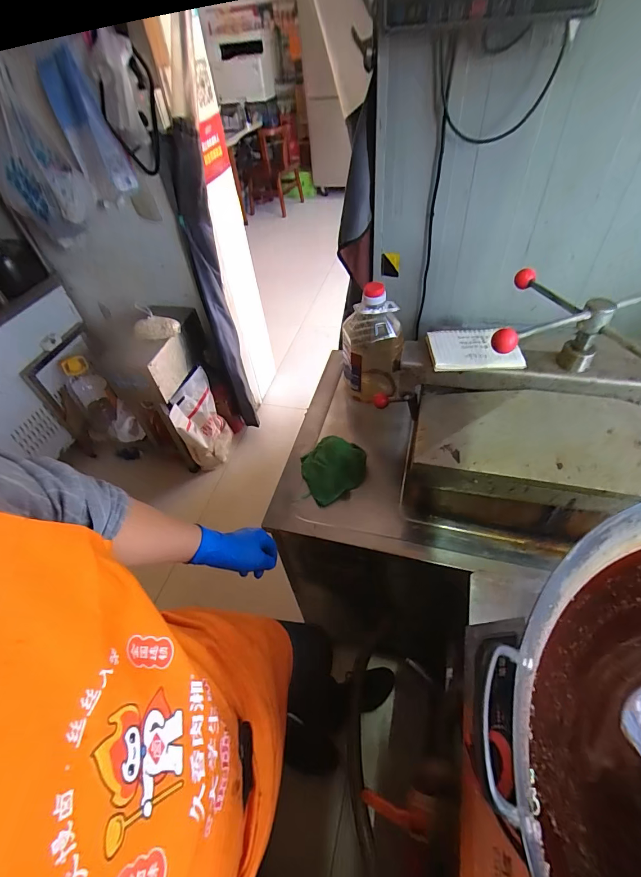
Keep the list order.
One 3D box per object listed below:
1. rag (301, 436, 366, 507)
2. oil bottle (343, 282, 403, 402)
[{"bbox_3d":[0.025,0.056,0.765,0.118,0.062,0.116,-22,50,-12],"label":"rag"},{"bbox_3d":[0.115,-0.217,0.860,0.129,0.267,0.112,2,49,8],"label":"oil bottle"}]

